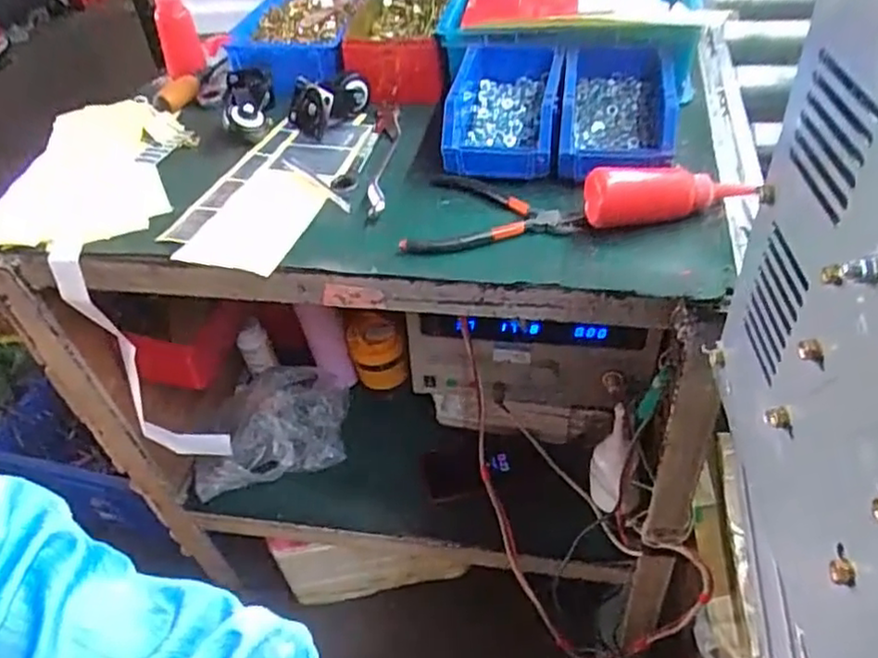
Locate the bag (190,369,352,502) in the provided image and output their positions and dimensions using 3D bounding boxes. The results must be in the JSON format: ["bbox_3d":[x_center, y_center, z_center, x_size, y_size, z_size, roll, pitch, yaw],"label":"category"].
[{"bbox_3d":[-0.225,0.143,0.940,0.181,0.091,0.189,-6,44,1],"label":"bag"}]

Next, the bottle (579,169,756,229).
[{"bbox_3d":[0.189,-0.114,0.568,0.139,0.039,0.046,-11,44,-3],"label":"bottle"}]

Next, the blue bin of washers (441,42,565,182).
[{"bbox_3d":[0.065,-0.215,0.660,0.101,0.073,0.154,6,46,13],"label":"blue bin of washers"}]

